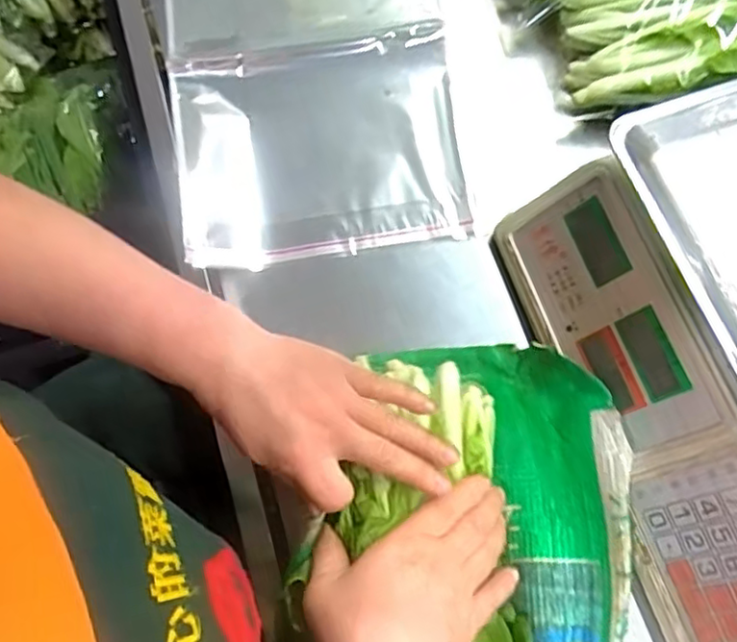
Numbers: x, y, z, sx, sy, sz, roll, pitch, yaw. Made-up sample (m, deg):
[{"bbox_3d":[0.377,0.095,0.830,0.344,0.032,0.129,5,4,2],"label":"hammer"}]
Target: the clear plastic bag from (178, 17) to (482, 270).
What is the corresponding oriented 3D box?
[{"bbox_3d":[-0.040,-0.147,0.536,0.230,0.031,0.193,-9,71,0],"label":"clear plastic bag"}]

